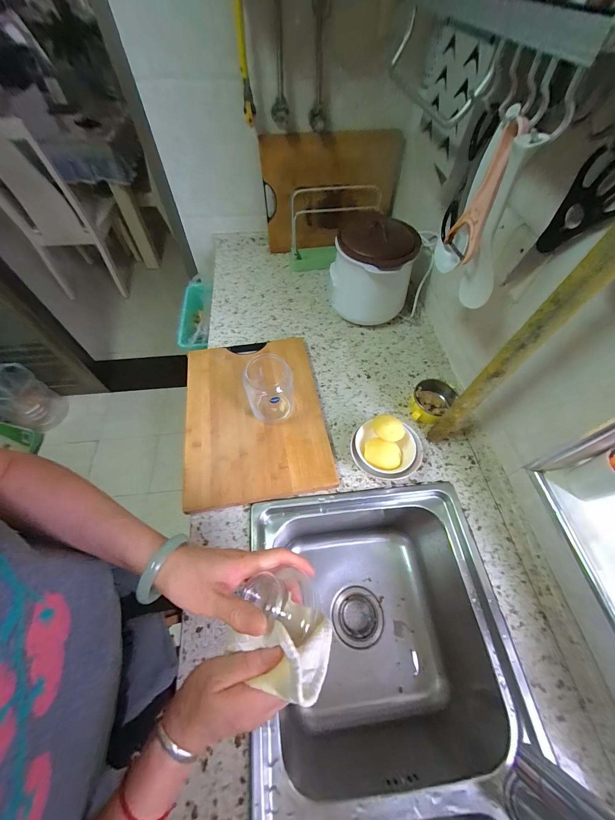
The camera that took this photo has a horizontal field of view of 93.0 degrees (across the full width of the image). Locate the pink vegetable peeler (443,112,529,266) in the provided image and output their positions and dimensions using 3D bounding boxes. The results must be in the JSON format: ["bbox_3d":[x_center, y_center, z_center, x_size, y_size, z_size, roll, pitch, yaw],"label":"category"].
[{"bbox_3d":[0.217,-0.264,0.362,0.015,0.144,0.060,-2,59,-2],"label":"pink vegetable peeler"}]

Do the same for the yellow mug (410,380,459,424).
[{"bbox_3d":[0.266,-0.016,0.649,0.105,0.061,0.080,-39,67,-22],"label":"yellow mug"}]

